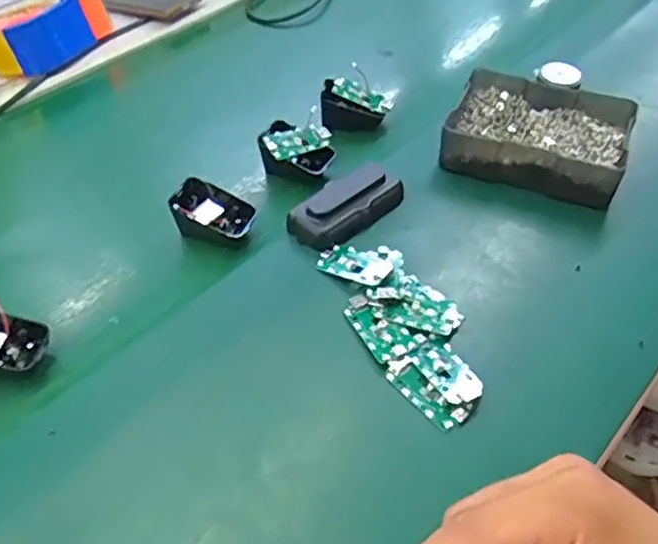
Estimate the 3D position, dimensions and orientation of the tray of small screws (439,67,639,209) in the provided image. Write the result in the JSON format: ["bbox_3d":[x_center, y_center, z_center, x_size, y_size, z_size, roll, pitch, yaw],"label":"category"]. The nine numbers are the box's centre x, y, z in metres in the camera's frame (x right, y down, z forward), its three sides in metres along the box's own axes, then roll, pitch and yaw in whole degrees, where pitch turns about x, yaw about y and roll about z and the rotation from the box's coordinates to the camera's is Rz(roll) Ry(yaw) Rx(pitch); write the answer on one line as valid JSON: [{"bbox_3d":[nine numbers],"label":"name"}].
[{"bbox_3d":[0.197,-0.127,0.592,0.158,0.047,0.122,17,52,18],"label":"tray of small screws"}]

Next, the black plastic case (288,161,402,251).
[{"bbox_3d":[0.017,-0.060,0.539,0.101,0.022,0.051,-38,57,-26],"label":"black plastic case"}]

